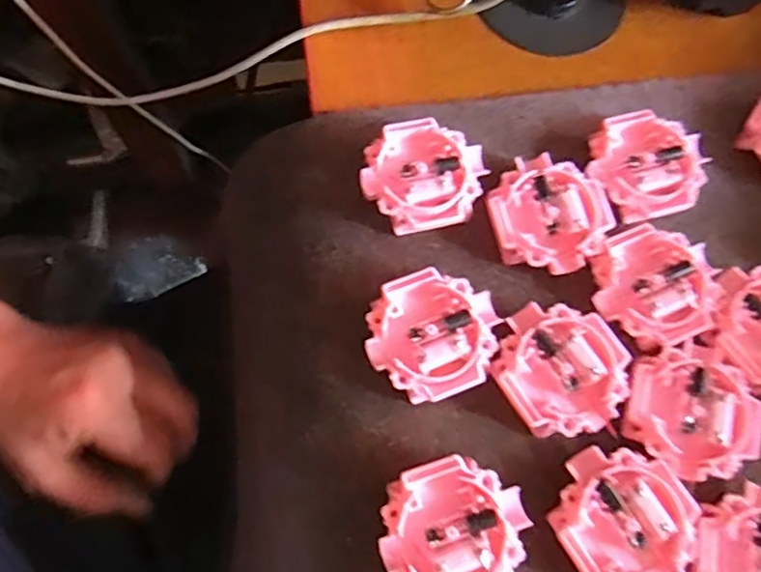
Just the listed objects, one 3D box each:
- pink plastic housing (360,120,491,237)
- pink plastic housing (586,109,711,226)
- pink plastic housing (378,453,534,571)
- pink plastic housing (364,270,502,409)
[{"bbox_3d":[0.020,-0.051,0.282,0.055,0.014,0.051,-13,73,-8],"label":"pink plastic housing"},{"bbox_3d":[0.125,-0.057,0.294,0.053,0.017,0.051,1,72,-3],"label":"pink plastic housing"},{"bbox_3d":[0.028,0.094,0.236,0.055,0.016,0.052,-18,74,-9],"label":"pink plastic housing"},{"bbox_3d":[0.022,0.021,0.260,0.054,0.017,0.052,1,72,-3],"label":"pink plastic housing"}]

